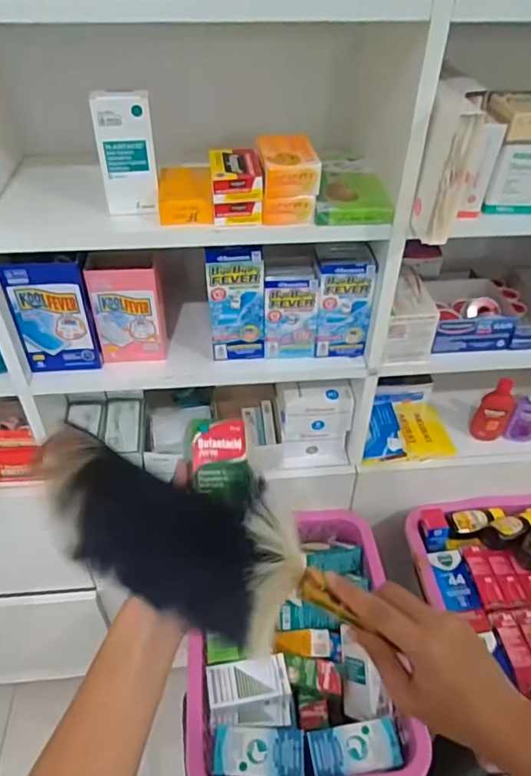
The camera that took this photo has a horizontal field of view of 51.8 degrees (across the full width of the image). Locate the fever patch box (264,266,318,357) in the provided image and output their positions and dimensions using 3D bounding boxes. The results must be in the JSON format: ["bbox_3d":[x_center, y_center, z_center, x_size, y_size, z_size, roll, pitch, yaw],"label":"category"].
[{"bbox_3d":[0.035,-0.106,0.761,0.071,0.123,0.040,0,42,-2],"label":"fever patch box"}]

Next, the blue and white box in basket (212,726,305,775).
[{"bbox_3d":[-0.008,0.476,0.717,0.118,0.018,0.057,3,42,1],"label":"blue and white box in basket"}]

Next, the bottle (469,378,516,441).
[{"bbox_3d":[0.390,0.040,0.935,0.027,0.128,0.049,-31,51,-31],"label":"bottle"}]

